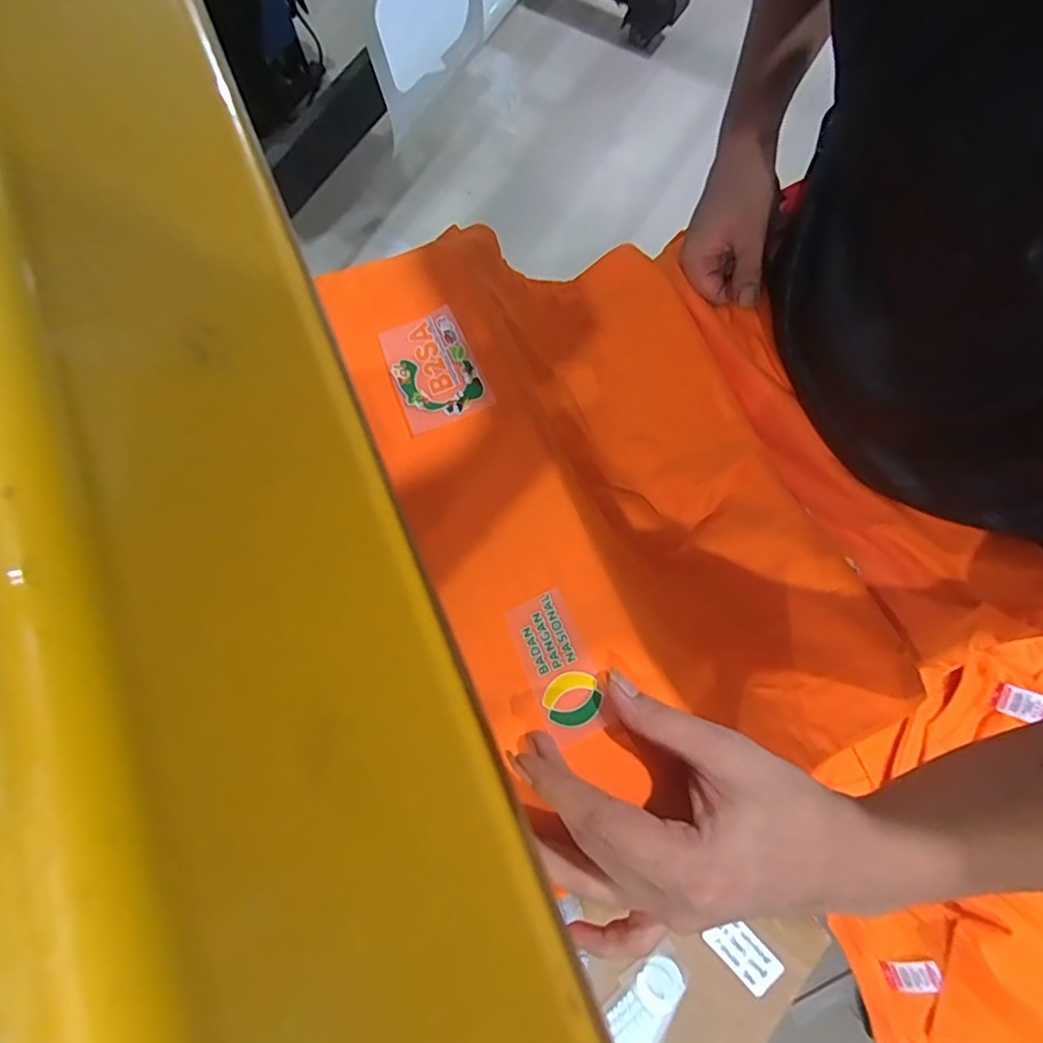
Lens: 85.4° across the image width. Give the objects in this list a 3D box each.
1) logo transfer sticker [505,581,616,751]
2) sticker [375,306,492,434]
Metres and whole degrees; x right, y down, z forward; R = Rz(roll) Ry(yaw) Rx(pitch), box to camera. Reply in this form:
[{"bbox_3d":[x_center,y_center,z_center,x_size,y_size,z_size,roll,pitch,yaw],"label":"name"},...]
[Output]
[{"bbox_3d":[0.019,0.077,0.301,0.035,0.004,0.076,-21,73,-4],"label":"logo transfer sticker"},{"bbox_3d":[-0.055,-0.095,0.350,0.053,0.006,0.075,-23,75,-4],"label":"sticker"}]

